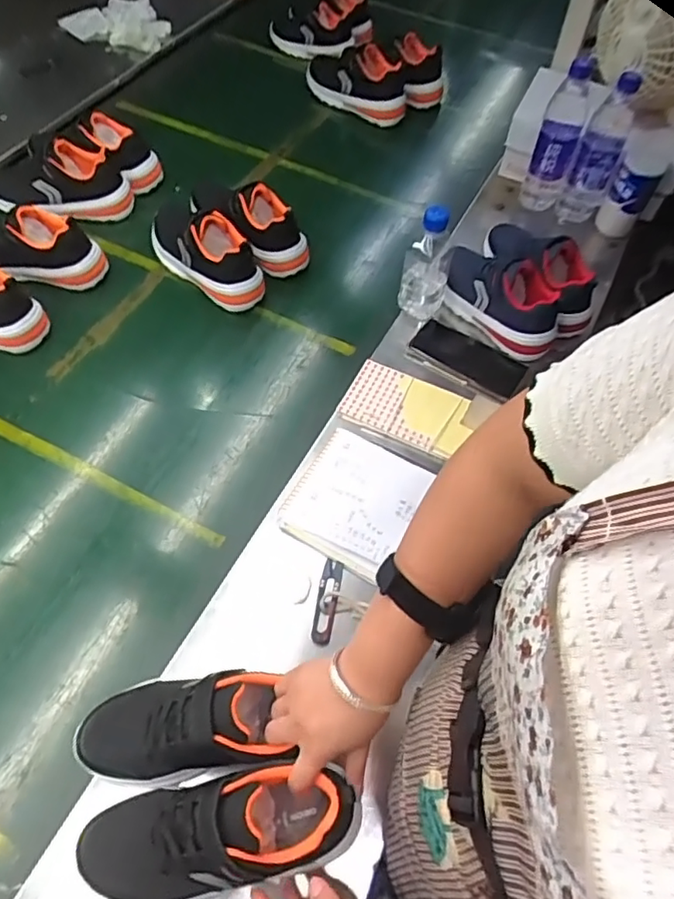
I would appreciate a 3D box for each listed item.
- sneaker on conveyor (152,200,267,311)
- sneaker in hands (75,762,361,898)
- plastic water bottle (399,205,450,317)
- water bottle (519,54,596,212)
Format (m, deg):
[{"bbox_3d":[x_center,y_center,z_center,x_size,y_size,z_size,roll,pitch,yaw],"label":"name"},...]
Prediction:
[{"bbox_3d":[-0.208,-0.310,0.910,0.227,0.120,0.086,37,68,19],"label":"sneaker on conveyor"},{"bbox_3d":[-0.100,0.320,0.482,0.211,0.085,0.081,-13,56,2],"label":"sneaker in hands"},{"bbox_3d":[0.128,-0.263,0.832,0.067,0.176,0.068,6,61,4],"label":"plastic water bottle"},{"bbox_3d":[0.366,-0.517,0.973,0.070,0.240,0.082,22,64,12],"label":"water bottle"}]

